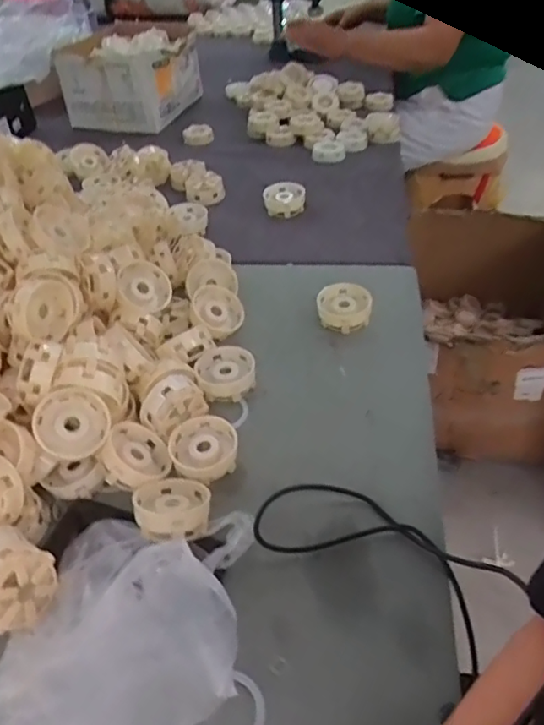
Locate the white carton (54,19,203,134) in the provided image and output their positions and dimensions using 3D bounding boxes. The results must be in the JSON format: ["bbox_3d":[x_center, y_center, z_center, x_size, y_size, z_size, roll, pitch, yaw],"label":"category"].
[{"bbox_3d":[-0.310,-0.615,1.235,0.255,0.148,0.214,9,44,14],"label":"white carton"}]

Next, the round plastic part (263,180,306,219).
[{"bbox_3d":[0.021,-0.270,0.948,0.069,0.039,0.060,-4,43,0],"label":"round plastic part"}]

